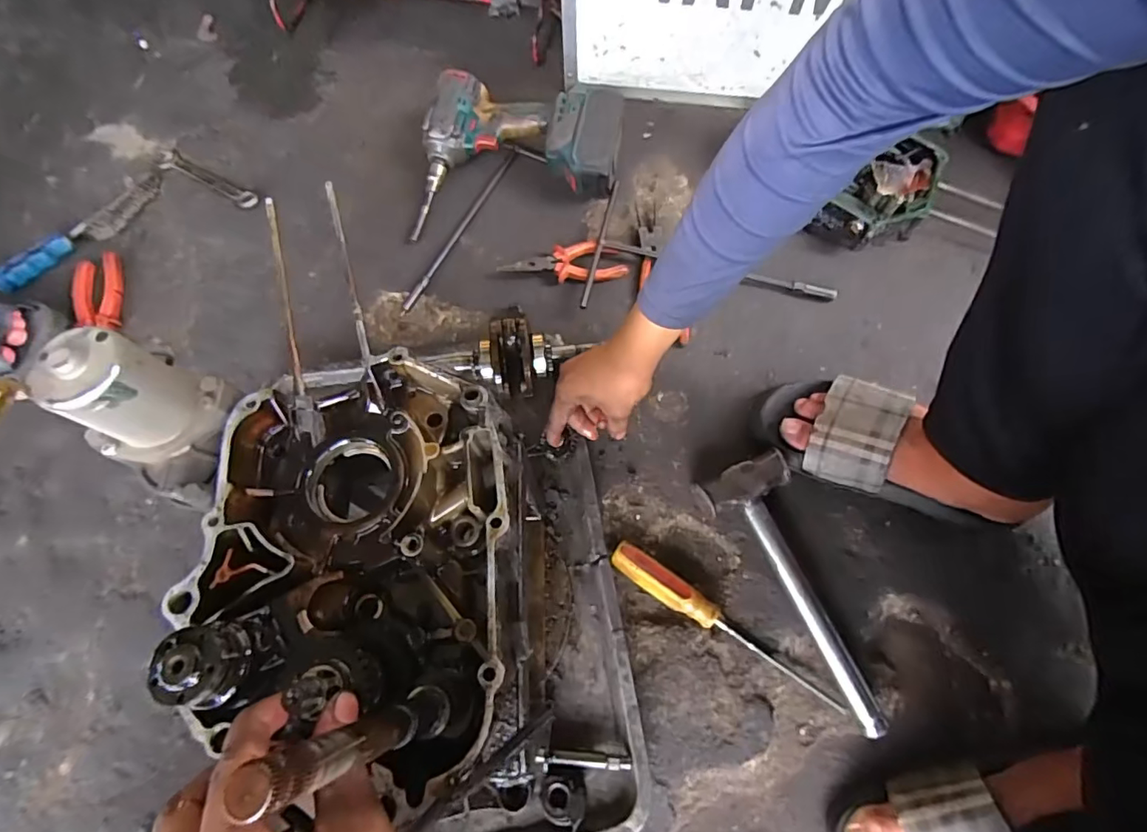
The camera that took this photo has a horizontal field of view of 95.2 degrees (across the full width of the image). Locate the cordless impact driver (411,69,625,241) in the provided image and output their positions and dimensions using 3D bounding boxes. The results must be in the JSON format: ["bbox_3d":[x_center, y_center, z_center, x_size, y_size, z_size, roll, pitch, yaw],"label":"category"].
[{"bbox_3d":[-0.072,-0.342,0.676,0.264,0.092,0.197,1,70,1],"label":"cordless impact driver"}]

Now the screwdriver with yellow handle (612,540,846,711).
[{"bbox_3d":[0.144,0.204,0.512,0.245,0.023,0.030,33,74,12],"label":"screwdriver with yellow handle"}]

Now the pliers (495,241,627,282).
[{"bbox_3d":[-0.011,-0.194,0.656,0.153,0.024,0.049,-1,70,0],"label":"pliers"}]

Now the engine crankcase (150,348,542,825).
[{"bbox_3d":[-0.122,0.081,0.308,0.174,0.106,0.232,-4,70,-1],"label":"engine crankcase"}]

